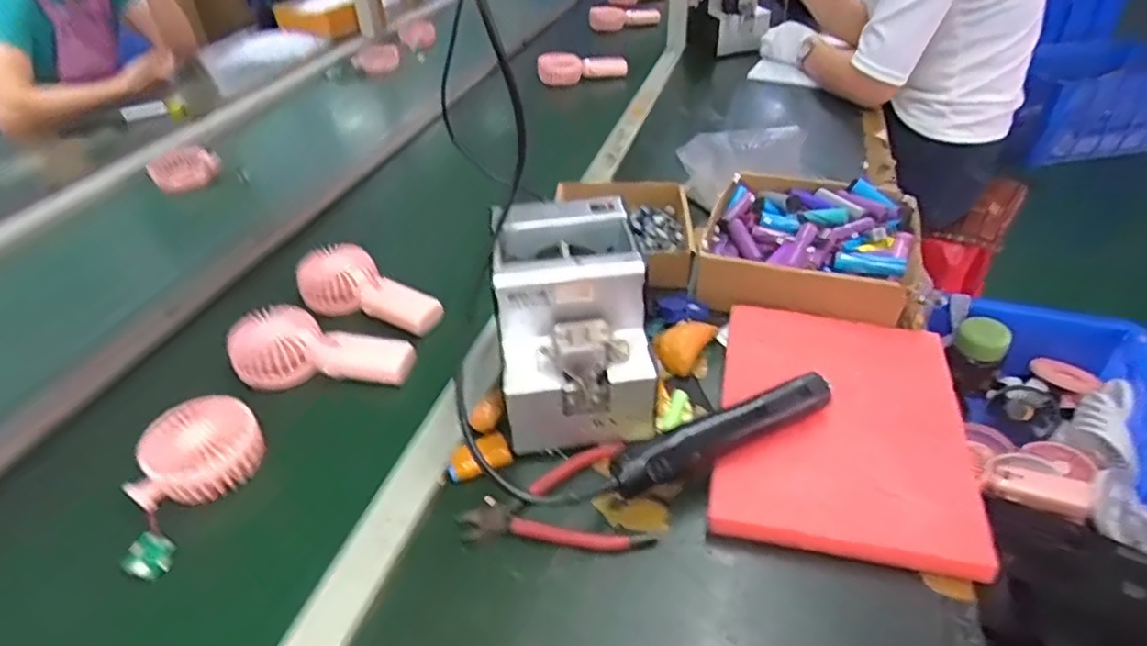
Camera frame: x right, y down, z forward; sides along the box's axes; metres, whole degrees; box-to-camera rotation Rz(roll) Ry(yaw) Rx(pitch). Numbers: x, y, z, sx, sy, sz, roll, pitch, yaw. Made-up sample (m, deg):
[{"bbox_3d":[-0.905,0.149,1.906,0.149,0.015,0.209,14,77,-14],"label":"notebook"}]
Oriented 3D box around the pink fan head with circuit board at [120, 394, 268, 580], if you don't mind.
[{"bbox_3d":[-0.331,0.127,0.540,0.079,0.049,0.143,12,41,21],"label":"pink fan head with circuit board"}]

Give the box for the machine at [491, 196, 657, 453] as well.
[{"bbox_3d":[-0.002,-0.002,0.581,0.122,0.149,0.173,-6,38,-2],"label":"machine"}]

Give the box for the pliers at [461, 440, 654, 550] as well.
[{"bbox_3d":[-0.017,0.147,0.514,0.140,0.008,0.099,-12,38,-9],"label":"pliers"}]

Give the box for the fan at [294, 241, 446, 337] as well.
[{"bbox_3d":[-0.236,-0.036,0.731,0.176,0.049,0.079,22,45,30],"label":"fan"}]

